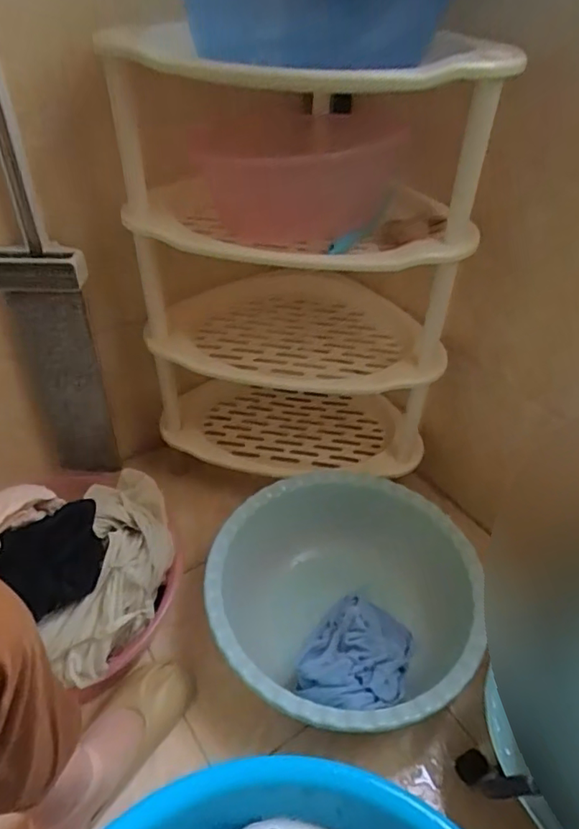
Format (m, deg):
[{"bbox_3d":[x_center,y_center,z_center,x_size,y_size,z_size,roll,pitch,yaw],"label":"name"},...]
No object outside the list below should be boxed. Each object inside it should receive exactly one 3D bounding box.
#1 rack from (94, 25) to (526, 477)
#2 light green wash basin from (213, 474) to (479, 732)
[{"bbox_3d":[-0.005,-0.200,0.868,0.480,0.621,0.317,1,40,0],"label":"rack"},{"bbox_3d":[0.077,0.270,0.802,0.369,0.151,0.372,1,40,-1],"label":"light green wash basin"}]

